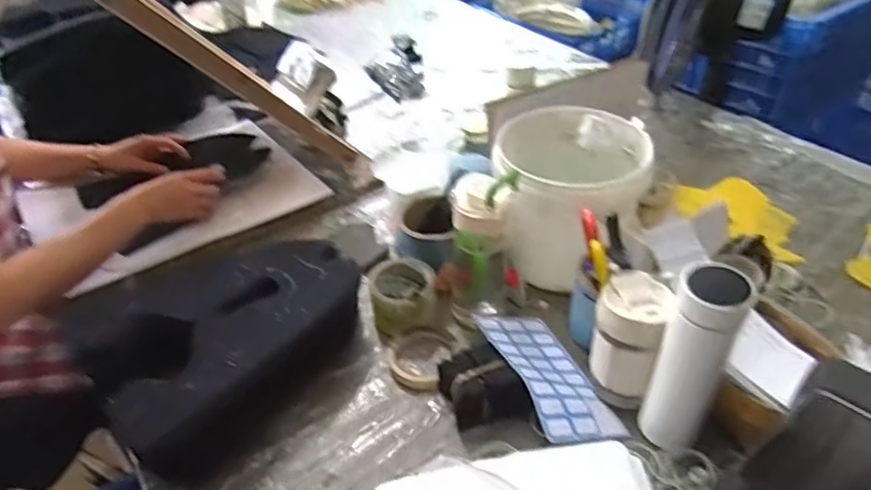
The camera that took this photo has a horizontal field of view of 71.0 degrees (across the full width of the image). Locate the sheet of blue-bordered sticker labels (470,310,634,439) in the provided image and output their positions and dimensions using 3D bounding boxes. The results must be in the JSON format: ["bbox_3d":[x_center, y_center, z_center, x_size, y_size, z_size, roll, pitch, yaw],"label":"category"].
[{"bbox_3d":[0.137,0.156,0.747,0.117,0.018,0.199,11,29,-32],"label":"sheet of blue-bordered sticker labels"}]

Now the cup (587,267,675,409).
[{"bbox_3d":[0.220,0.113,0.708,0.072,0.154,0.073,14,42,20],"label":"cup"}]

